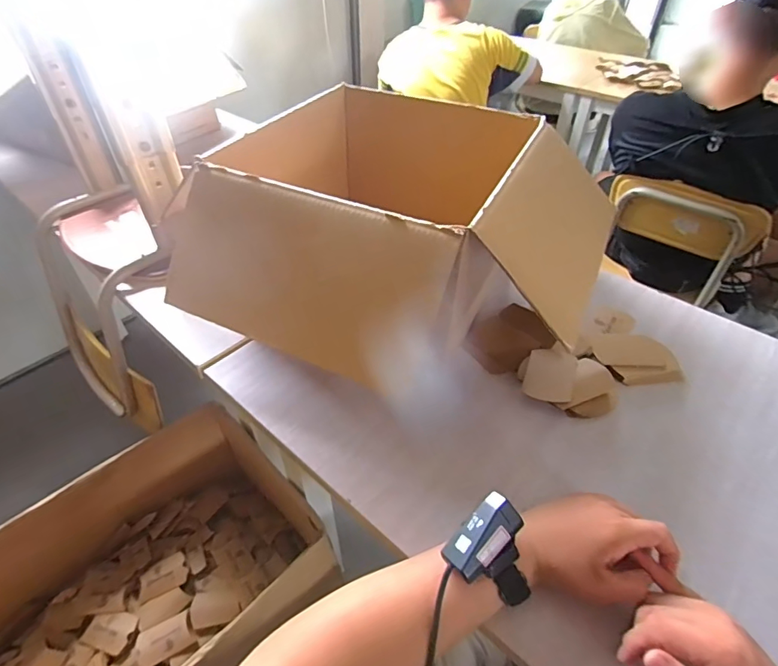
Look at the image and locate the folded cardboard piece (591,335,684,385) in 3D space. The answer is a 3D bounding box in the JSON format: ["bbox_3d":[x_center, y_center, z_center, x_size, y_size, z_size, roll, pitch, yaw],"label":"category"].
[{"bbox_3d":[0.346,0.034,0.625,0.102,0.015,0.080,-4,44,-5],"label":"folded cardboard piece"}]

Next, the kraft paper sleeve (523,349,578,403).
[{"bbox_3d":[0.214,0.053,0.594,0.059,0.007,0.087,16,46,15],"label":"kraft paper sleeve"}]

